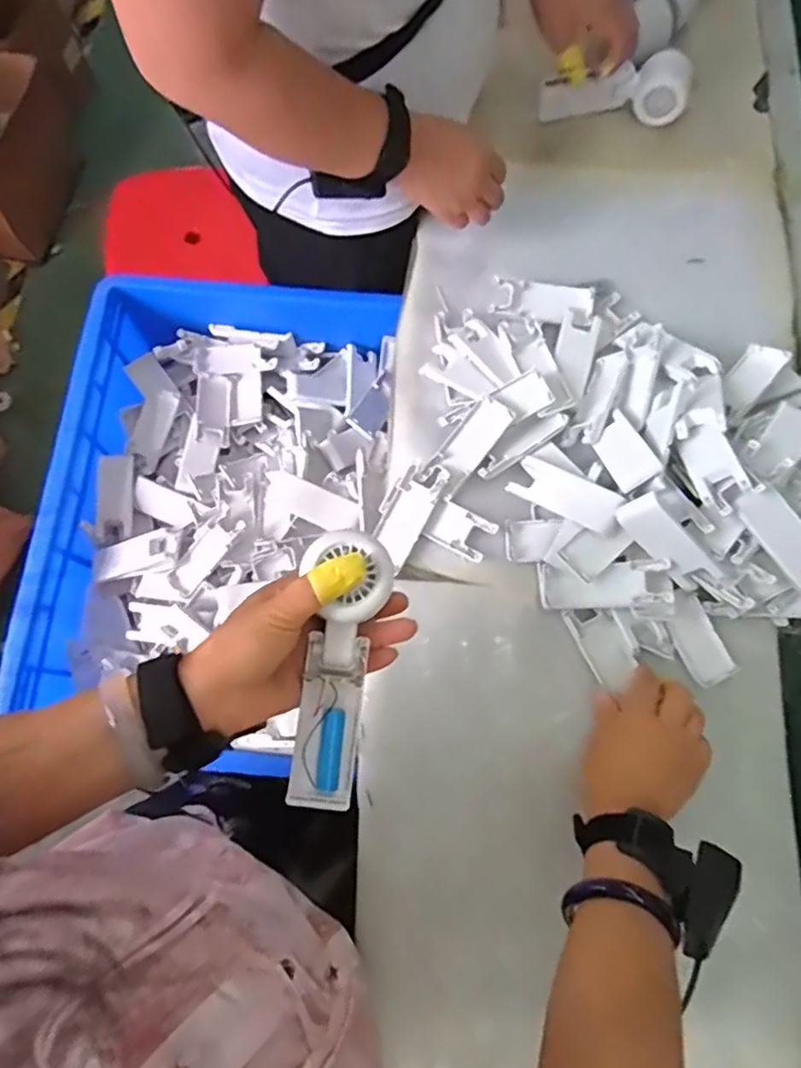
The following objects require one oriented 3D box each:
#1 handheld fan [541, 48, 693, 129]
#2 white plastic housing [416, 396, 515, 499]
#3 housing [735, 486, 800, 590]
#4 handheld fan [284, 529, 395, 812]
[{"bbox_3d":[0.255,-0.500,0.715,0.181,0.048,0.063,-10,75,-4],"label":"handheld fan"},{"bbox_3d":[0.063,-0.082,0.591,0.040,0.013,0.104,38,77,9],"label":"white plastic housing"},{"bbox_3d":[0.328,0.002,0.534,0.038,0.007,0.096,-40,87,3],"label":"housing"},{"bbox_3d":[-0.041,0.084,0.395,0.050,0.025,0.170,9,94,1],"label":"handheld fan"}]

